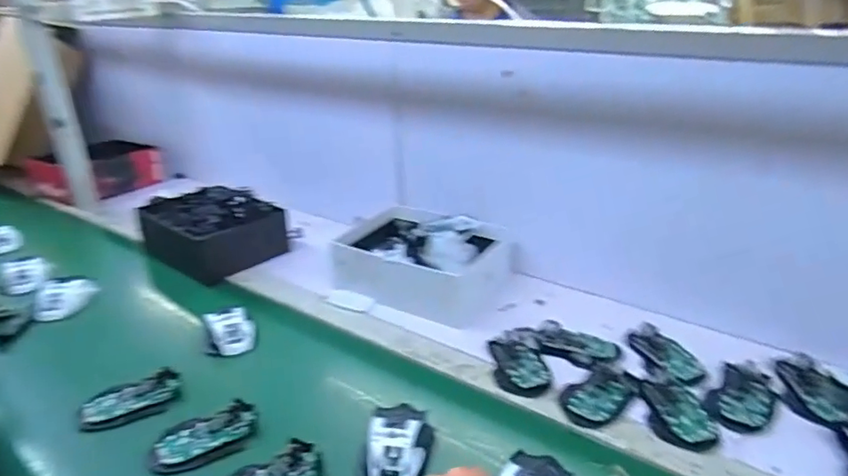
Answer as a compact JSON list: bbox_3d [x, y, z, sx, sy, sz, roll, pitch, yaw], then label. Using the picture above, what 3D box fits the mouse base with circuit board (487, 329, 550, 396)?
[{"bbox_3d":[0.125,0.163,0.736,0.066,0.019,0.113,-2,25,-1],"label":"mouse base with circuit board"}]

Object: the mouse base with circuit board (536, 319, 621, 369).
[{"bbox_3d":[0.206,0.144,0.754,0.104,0.027,0.055,9,27,21],"label":"mouse base with circuit board"}]

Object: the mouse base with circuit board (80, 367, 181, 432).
[{"bbox_3d":[-0.355,0.195,0.683,0.107,0.016,0.071,-12,27,-20],"label":"mouse base with circuit board"}]

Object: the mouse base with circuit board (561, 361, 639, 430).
[{"bbox_3d":[0.209,0.186,0.678,0.113,0.012,0.064,-22,32,-37],"label":"mouse base with circuit board"}]

